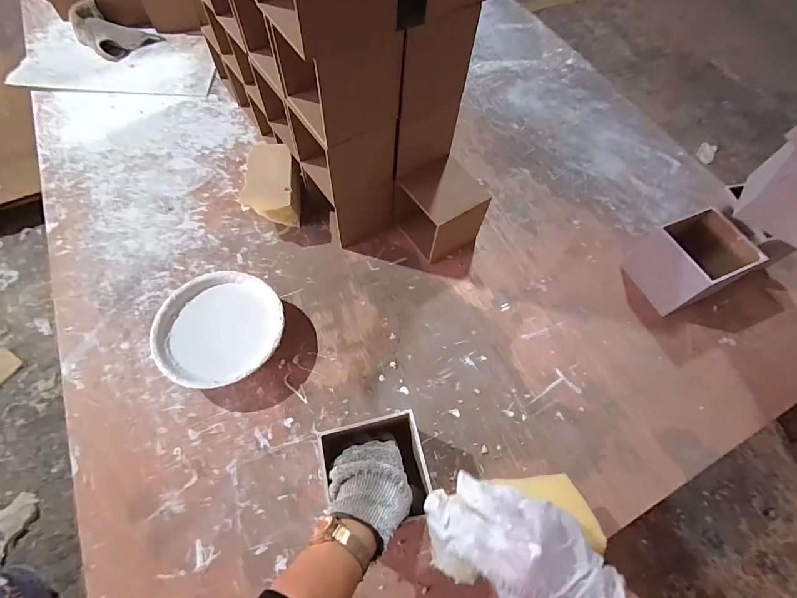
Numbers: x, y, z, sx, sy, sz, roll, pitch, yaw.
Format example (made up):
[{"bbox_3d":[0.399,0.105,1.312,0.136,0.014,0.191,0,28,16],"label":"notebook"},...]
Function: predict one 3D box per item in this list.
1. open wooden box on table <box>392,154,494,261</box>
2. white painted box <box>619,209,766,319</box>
[{"bbox_3d":[0.072,-0.150,0.627,0.113,0.114,0.121,-35,69,-18],"label":"open wooden box on table"},{"bbox_3d":[0.466,-0.058,0.596,0.115,0.110,0.109,-21,66,-13],"label":"white painted box"}]

